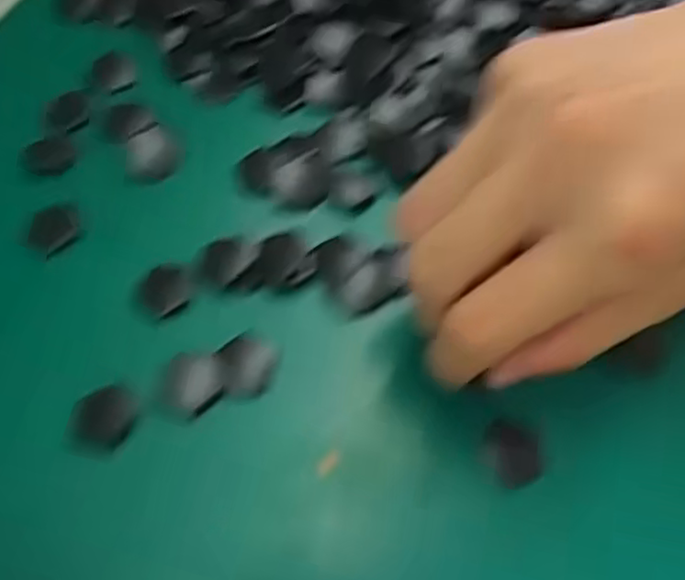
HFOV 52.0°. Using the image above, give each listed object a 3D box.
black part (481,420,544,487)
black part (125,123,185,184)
[{"bbox_3d":[0.049,0.048,0.204,0.017,0.004,0.018,1,58,-1],"label":"black part"},{"bbox_3d":[-0.070,-0.052,0.260,0.021,0.004,0.026,-17,60,-12],"label":"black part"}]

